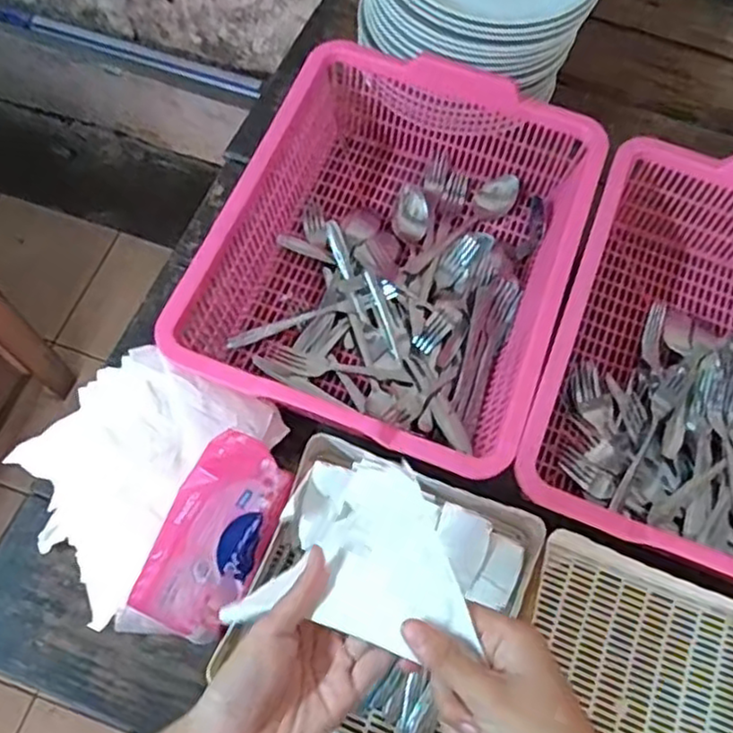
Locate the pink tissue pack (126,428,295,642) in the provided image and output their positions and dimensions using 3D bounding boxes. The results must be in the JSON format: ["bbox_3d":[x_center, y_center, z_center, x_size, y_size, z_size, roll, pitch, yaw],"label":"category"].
[{"bbox_3d":[-0.118,0.132,0.541,0.085,0.042,0.146,37,65,-27],"label":"pink tissue pack"}]

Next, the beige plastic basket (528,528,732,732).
[{"bbox_3d":[0.221,0.267,0.538,0.199,0.057,0.223,20,67,6],"label":"beige plastic basket"}]

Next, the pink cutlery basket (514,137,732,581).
[{"bbox_3d":[0.318,0.000,0.618,0.299,0.108,0.370,21,67,6],"label":"pink cutlery basket"}]

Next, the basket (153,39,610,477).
[{"bbox_3d":[0.032,-0.109,0.663,0.307,0.105,0.387,21,67,6],"label":"basket"}]

